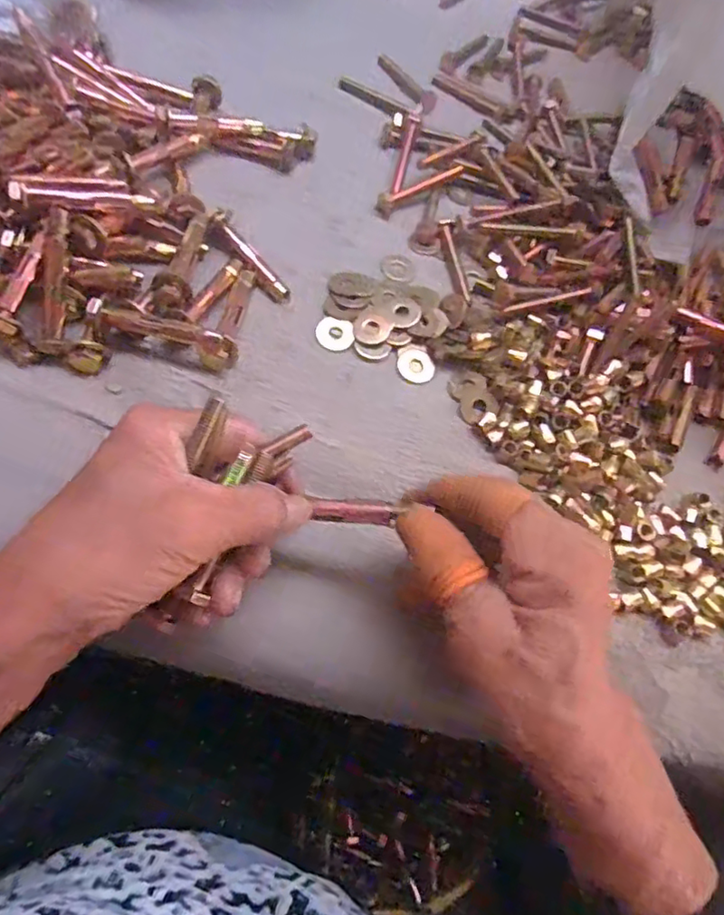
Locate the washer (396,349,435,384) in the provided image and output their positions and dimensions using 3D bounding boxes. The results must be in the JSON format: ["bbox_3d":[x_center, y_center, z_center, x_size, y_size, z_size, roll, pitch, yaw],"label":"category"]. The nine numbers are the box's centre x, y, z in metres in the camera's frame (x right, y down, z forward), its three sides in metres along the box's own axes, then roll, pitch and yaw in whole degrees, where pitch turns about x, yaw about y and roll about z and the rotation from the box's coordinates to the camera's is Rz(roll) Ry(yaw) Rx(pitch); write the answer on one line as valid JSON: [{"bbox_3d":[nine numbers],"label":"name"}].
[{"bbox_3d":[0.031,-0.051,0.338,0.021,0.004,0.022,20,62,0],"label":"washer"}]

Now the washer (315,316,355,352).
[{"bbox_3d":[-0.015,-0.069,0.336,0.021,0.004,0.021,1,66,-2],"label":"washer"}]

